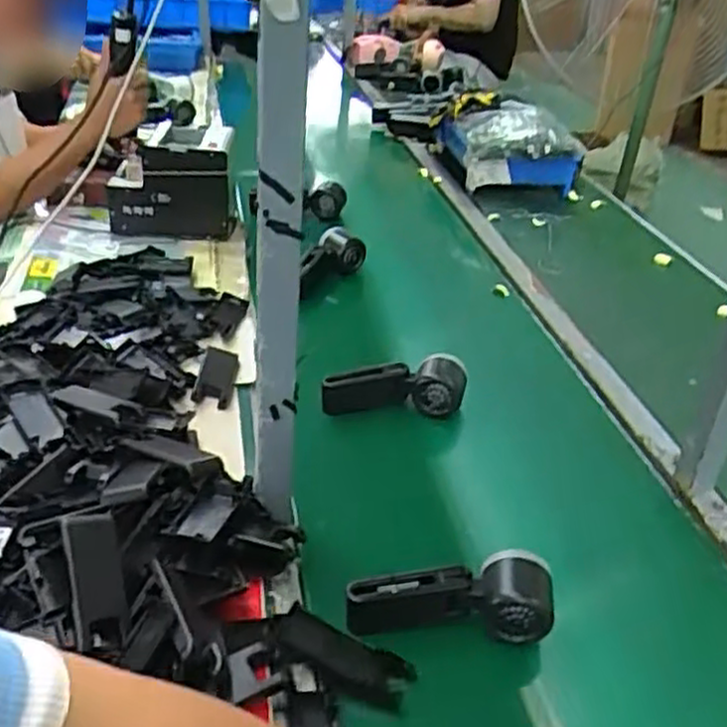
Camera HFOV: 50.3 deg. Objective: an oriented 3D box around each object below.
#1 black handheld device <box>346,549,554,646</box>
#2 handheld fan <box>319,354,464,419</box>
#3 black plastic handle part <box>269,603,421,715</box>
[{"bbox_3d":[0.068,0.184,0.615,0.157,0.053,0.050,2,33,-6],"label":"black handheld device"},{"bbox_3d":[0.034,0.025,0.881,0.161,0.059,0.046,2,33,-4],"label":"handheld fan"},{"bbox_3d":[-0.016,0.225,0.590,0.110,0.018,0.040,27,35,3],"label":"black plastic handle part"}]

